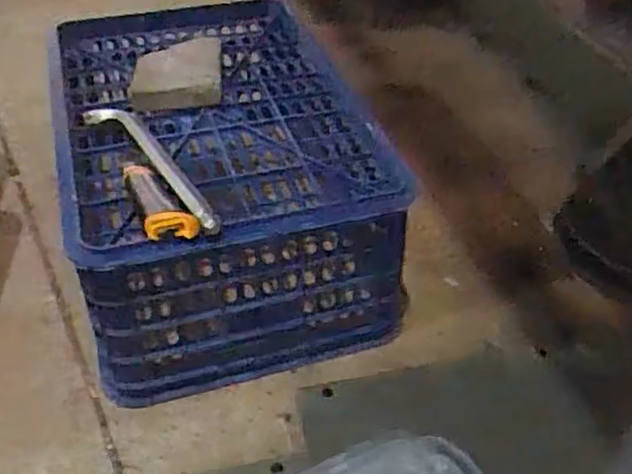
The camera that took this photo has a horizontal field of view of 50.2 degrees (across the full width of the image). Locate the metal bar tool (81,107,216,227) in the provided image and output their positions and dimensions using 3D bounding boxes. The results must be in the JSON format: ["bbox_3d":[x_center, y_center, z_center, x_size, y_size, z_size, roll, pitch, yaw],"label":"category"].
[{"bbox_3d":[-0.155,-0.073,0.660,0.044,0.020,0.261,-31,52,-29],"label":"metal bar tool"}]

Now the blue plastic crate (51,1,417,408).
[{"bbox_3d":[-0.115,-0.064,0.791,0.305,0.246,0.434,-12,45,-13],"label":"blue plastic crate"}]

